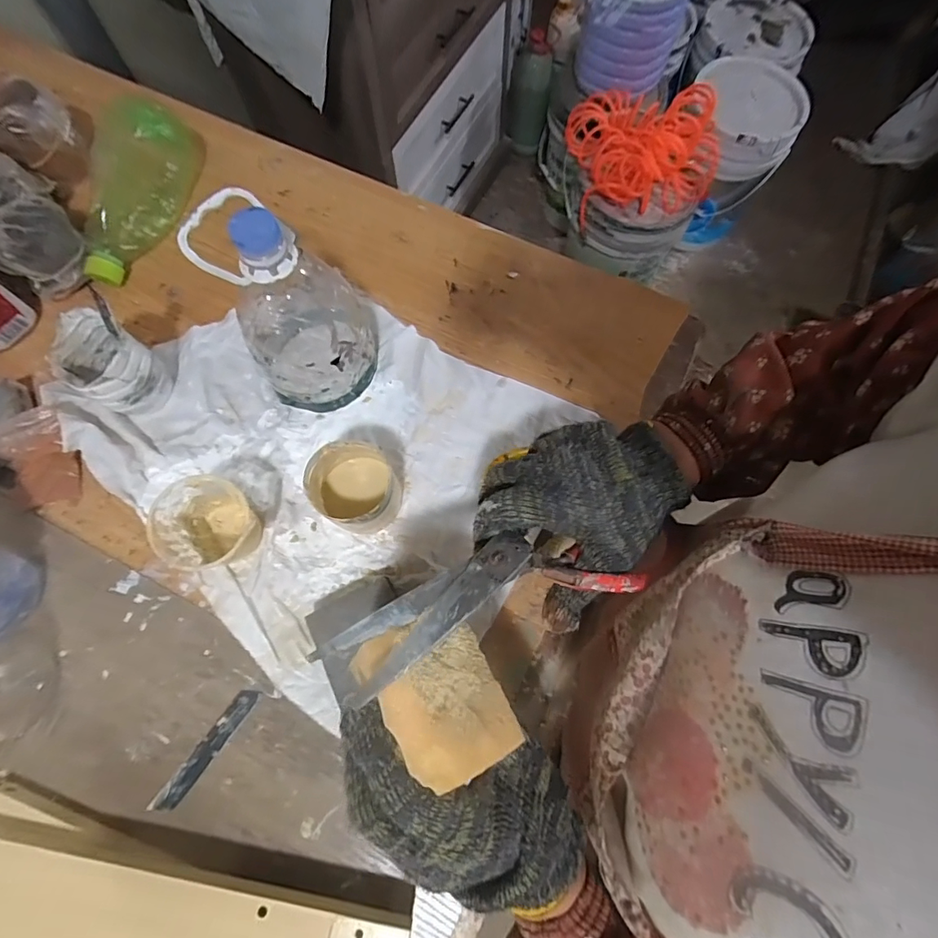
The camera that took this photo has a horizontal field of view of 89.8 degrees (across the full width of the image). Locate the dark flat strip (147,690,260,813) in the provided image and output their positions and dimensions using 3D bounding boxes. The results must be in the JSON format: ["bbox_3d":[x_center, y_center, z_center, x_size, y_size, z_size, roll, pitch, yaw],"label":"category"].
[{"bbox_3d":[-0.196,0.210,0.352,0.017,0.004,0.097,35,74,9],"label":"dark flat strip"}]

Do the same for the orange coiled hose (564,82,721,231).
[{"bbox_3d":[0.436,-0.756,1.096,0.367,0.151,0.301,-12,72,-6],"label":"orange coiled hose"}]

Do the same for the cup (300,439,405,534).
[{"bbox_3d":[-0.090,0.015,0.383,0.072,0.068,0.066,-40,77,-14],"label":"cup"}]

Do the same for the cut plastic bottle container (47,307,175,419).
[{"bbox_3d":[-0.308,-0.089,0.407,0.069,0.065,0.069,30,73,8],"label":"cut plastic bottle container"}]

